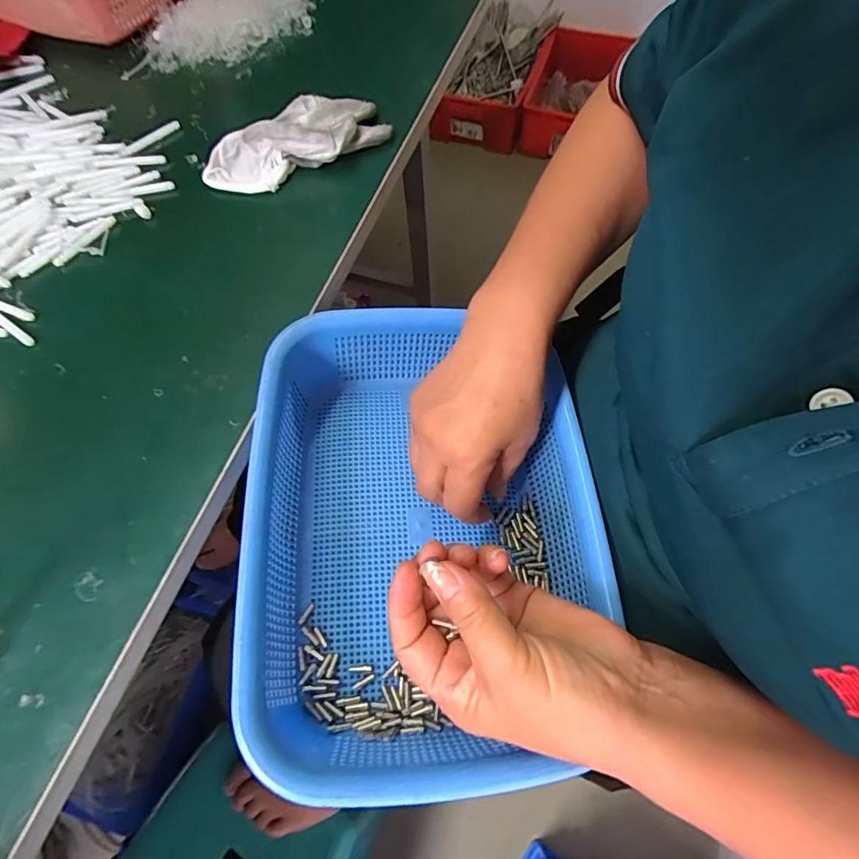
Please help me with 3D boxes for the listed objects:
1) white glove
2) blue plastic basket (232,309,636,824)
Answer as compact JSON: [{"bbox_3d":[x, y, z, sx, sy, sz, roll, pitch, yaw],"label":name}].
[{"bbox_3d":[-0.115,-0.243,0.404,0.156,0.035,0.065,-26,66,-9],"label":"white glove"},{"bbox_3d":[-0.001,0.054,0.314,0.206,0.089,0.290,-4,65,2],"label":"blue plastic basket"}]

